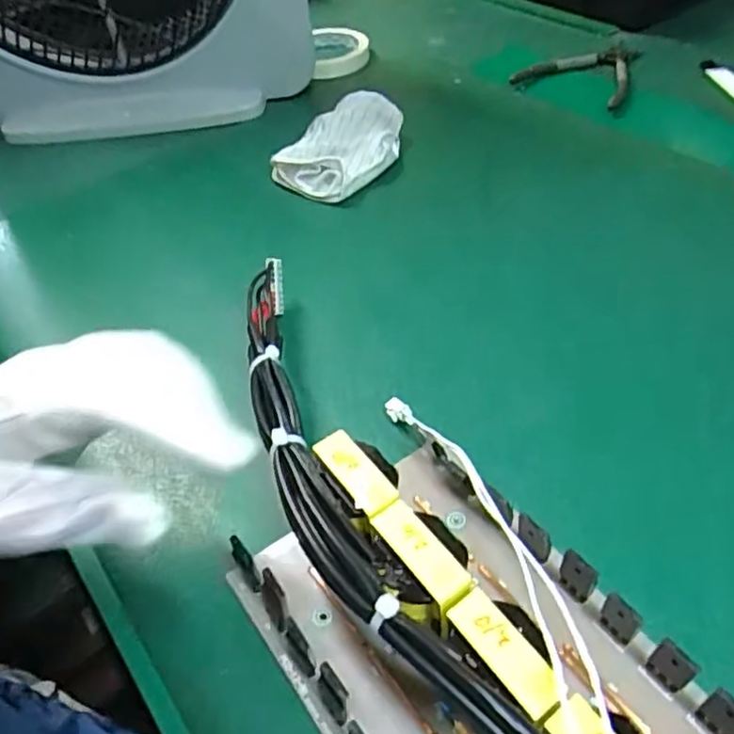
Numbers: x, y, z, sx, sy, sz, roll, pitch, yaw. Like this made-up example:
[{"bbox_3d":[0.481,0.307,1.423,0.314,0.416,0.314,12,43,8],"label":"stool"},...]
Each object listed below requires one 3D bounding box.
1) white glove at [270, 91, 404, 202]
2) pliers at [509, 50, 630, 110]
[{"bbox_3d":[-0.019,-0.187,0.557,0.082,0.035,0.115,19,52,23],"label":"white glove"},{"bbox_3d":[0.214,-0.292,0.651,0.110,0.009,0.113,26,55,28],"label":"pliers"}]

